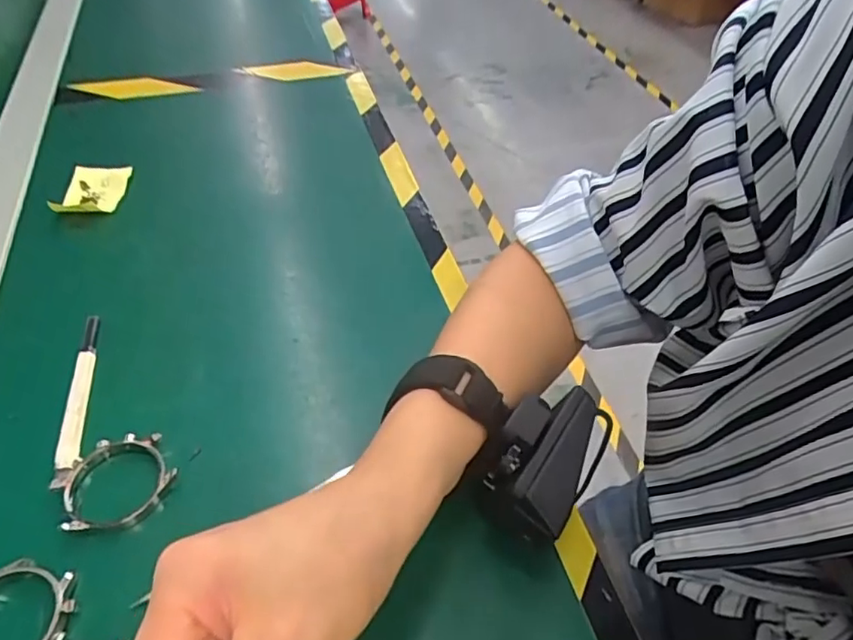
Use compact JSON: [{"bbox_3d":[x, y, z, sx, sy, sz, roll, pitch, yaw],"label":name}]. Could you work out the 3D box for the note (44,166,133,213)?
[{"bbox_3d":[-0.260,-0.101,0.456,0.048,0.019,0.068,-6,47,-7],"label":"note"}]

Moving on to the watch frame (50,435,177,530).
[{"bbox_3d":[-0.154,0.079,0.289,0.052,0.009,0.051,-24,52,-22],"label":"watch frame"}]

